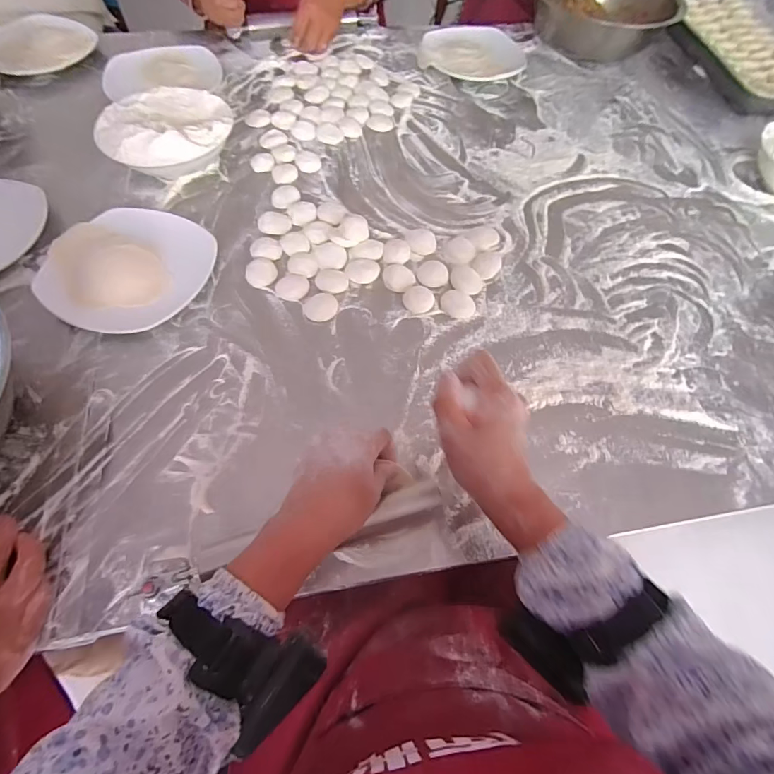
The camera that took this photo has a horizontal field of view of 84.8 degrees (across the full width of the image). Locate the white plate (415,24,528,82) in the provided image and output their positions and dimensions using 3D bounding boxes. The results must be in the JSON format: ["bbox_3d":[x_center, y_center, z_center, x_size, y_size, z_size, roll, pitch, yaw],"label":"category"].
[{"bbox_3d":[0.152,-0.631,0.806,0.181,0.031,0.181,1,61,-2],"label":"white plate"}]

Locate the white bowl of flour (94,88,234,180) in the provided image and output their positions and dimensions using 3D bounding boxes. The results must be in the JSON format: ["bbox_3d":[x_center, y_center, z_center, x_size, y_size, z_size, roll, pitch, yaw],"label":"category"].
[{"bbox_3d":[-0.302,-0.354,0.593,0.164,0.075,0.160,1,61,-2],"label":"white bowl of flour"}]

